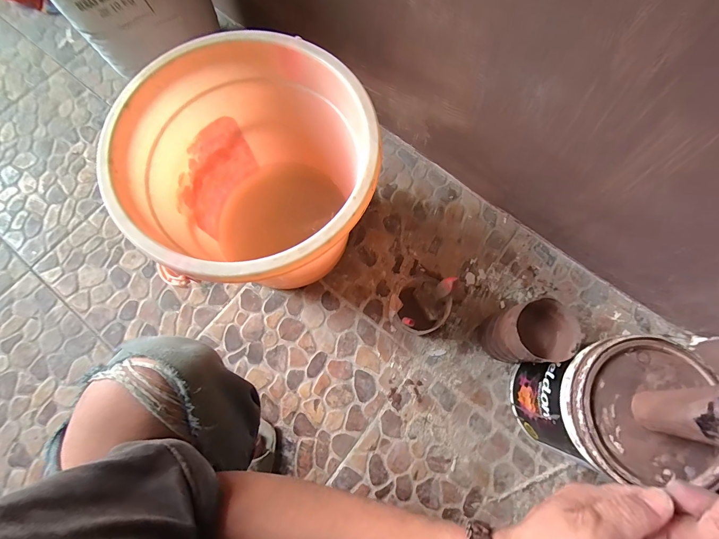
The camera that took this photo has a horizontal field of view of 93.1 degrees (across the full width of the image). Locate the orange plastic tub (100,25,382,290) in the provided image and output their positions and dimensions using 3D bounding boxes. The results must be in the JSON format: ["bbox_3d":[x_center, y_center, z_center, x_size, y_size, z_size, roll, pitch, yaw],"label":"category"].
[{"bbox_3d":[-0.136,-0.107,0.509,0.307,0.277,0.297,0,76,0],"label":"orange plastic tub"}]

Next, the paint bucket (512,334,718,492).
[{"bbox_3d":[0.328,0.184,0.488,0.177,0.195,0.164,-5,76,-1],"label":"paint bucket"}]

